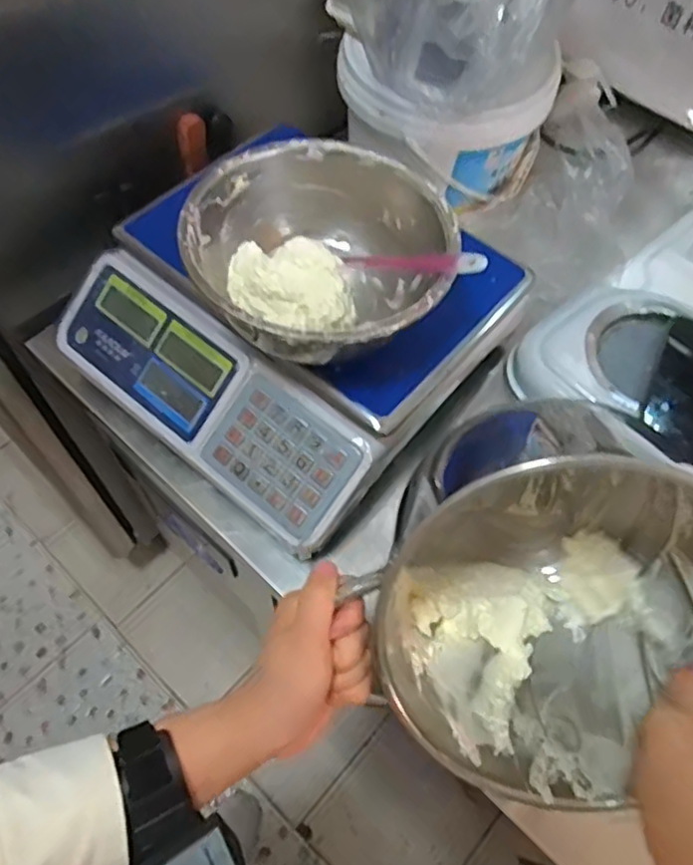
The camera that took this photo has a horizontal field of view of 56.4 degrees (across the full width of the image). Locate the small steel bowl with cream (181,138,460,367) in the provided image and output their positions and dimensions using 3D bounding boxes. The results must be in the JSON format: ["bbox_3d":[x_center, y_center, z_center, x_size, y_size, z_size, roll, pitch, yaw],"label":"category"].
[{"bbox_3d":[-0.022,-0.135,0.527,0.197,0.087,0.205,2,62,-3],"label":"small steel bowl with cream"}]

